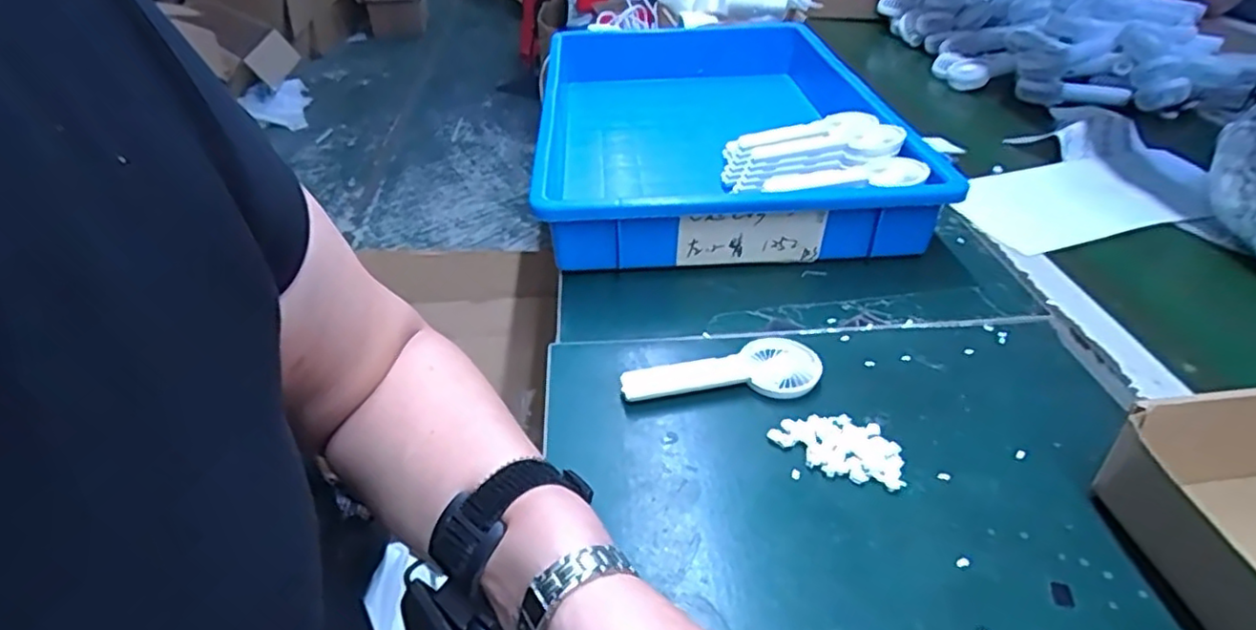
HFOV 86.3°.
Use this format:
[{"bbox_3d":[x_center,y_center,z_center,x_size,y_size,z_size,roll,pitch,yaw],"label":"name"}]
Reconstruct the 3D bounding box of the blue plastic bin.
[{"bbox_3d":[0.090,-0.261,0.844,0.370,0.085,0.668,-4,36,-4],"label":"blue plastic bin"}]

